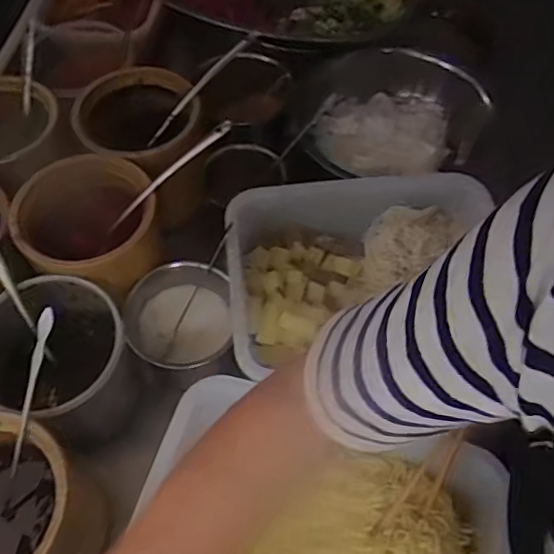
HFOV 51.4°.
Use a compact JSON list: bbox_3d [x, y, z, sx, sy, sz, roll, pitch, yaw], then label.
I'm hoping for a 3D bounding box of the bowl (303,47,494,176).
[{"bbox_3d":[0.151,-0.251,0.877,0.262,0.099,0.252,0,58,0],"label":"bowl"}]

